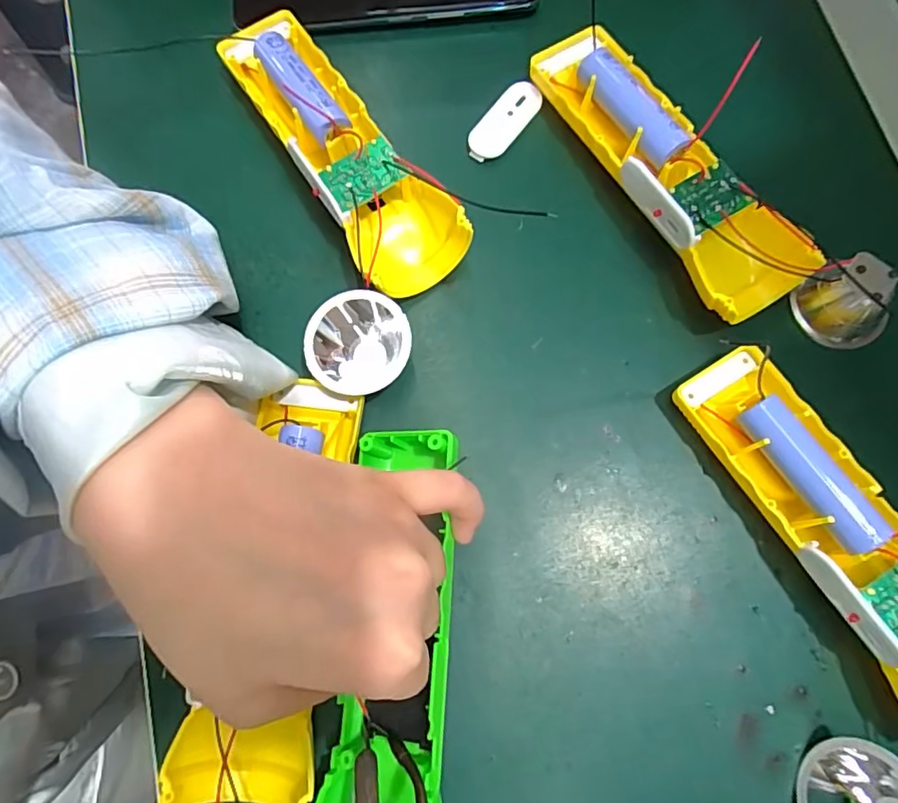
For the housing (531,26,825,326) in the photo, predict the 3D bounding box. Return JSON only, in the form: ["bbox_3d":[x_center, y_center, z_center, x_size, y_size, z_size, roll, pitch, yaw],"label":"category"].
[{"bbox_3d":[0.098,-0.111,0.259,0.047,0.033,0.162,-31,78,-7],"label":"housing"}]

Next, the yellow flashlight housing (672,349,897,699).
[{"bbox_3d":[0.158,0.053,0.221,0.055,0.031,0.164,-34,78,-7],"label":"yellow flashlight housing"}]

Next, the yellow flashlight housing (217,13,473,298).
[{"bbox_3d":[-0.052,-0.124,0.261,0.049,0.036,0.160,-31,78,-7],"label":"yellow flashlight housing"}]

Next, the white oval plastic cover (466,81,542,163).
[{"bbox_3d":[0.028,-0.142,0.280,0.018,0.006,0.048,38,80,9],"label":"white oval plastic cover"}]

